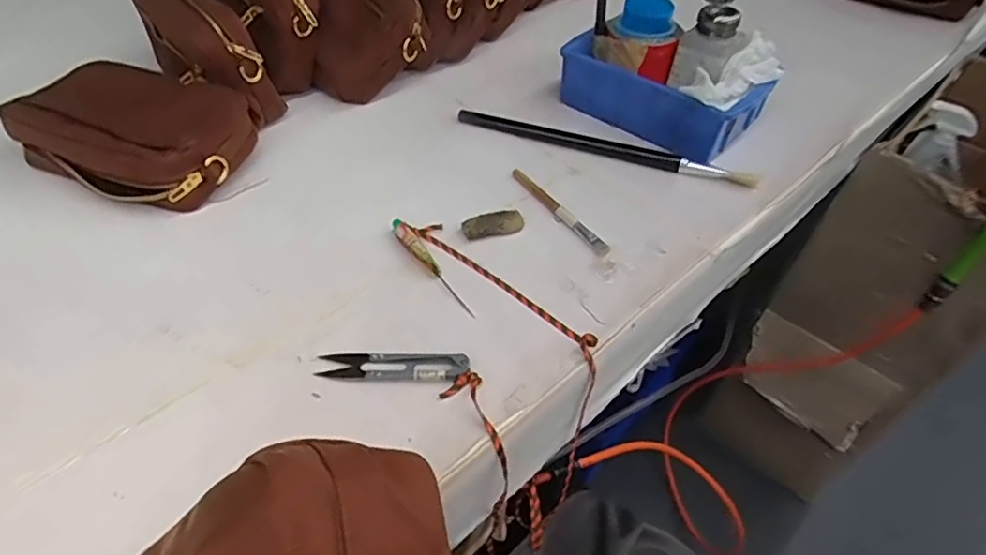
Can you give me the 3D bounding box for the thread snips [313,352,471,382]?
[{"bbox_3d":[-0.066,0.059,0.403,0.098,0.009,0.021,4,46,0],"label":"thread snips"}]

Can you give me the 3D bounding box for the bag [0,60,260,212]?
[{"bbox_3d":[-0.313,-0.132,0.529,0.198,0.057,0.131,22,49,17],"label":"bag"}]

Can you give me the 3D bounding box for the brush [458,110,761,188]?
[{"bbox_3d":[0.107,-0.130,0.589,0.296,0.015,0.015,16,47,12],"label":"brush"}]

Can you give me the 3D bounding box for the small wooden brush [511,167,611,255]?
[{"bbox_3d":[0.058,-0.062,0.531,0.013,0.004,0.129,-23,52,-24],"label":"small wooden brush"}]

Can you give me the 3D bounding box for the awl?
[{"bbox_3d":[-0.049,-0.010,0.469,0.014,0.009,0.111,-24,52,-25],"label":"awl"}]

